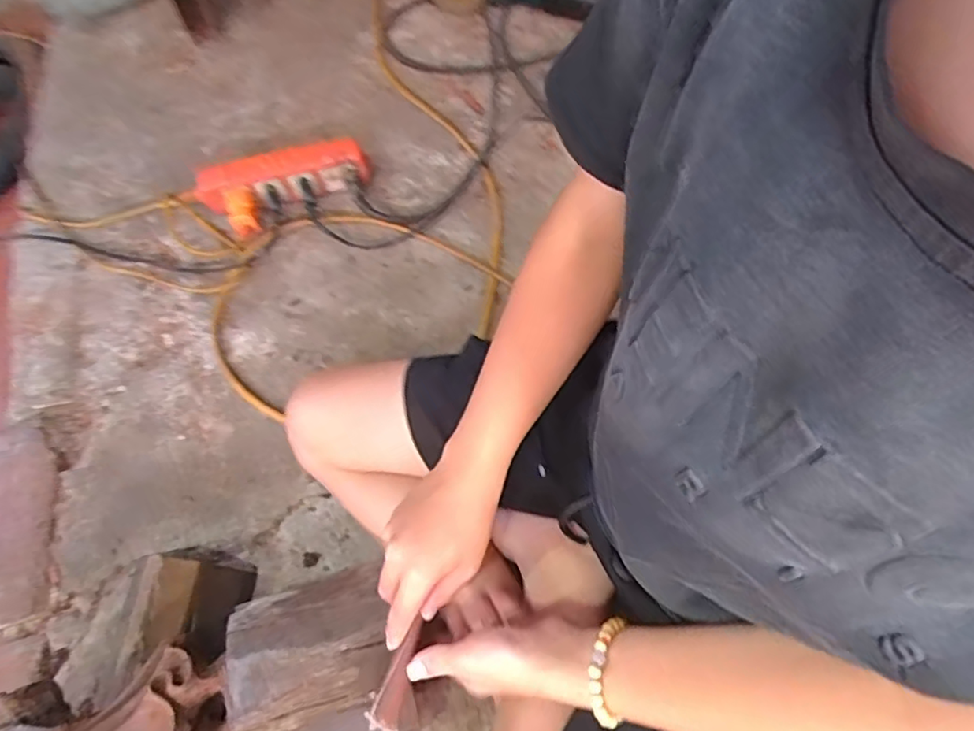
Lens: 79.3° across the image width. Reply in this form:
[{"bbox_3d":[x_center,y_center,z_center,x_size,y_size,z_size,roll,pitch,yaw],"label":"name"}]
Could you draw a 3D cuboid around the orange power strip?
[{"bbox_3d":[-0.242,-0.227,0.697,0.195,0.067,0.034,-17,63,-5],"label":"orange power strip"}]

